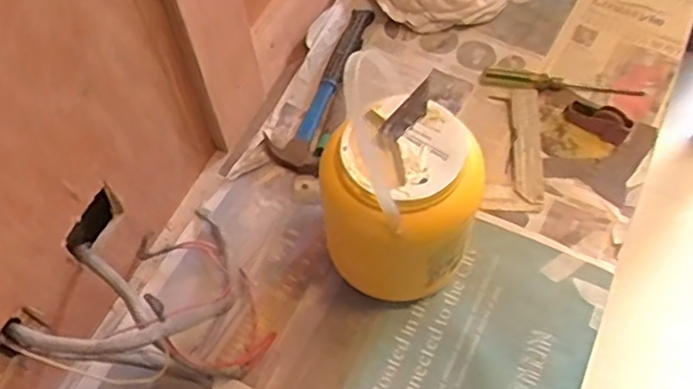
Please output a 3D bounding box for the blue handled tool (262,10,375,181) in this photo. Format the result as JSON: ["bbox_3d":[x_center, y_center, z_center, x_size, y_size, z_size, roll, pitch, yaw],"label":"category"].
[{"bbox_3d":[-0.027,-0.146,0.928,0.084,0.047,0.264,22,77,16],"label":"blue handled tool"}]

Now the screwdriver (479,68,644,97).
[{"bbox_3d":[0.274,-0.140,0.882,0.198,0.018,0.030,7,60,8],"label":"screwdriver"}]

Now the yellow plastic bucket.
[{"bbox_3d":[0.055,-0.007,0.669,0.143,0.286,0.142,-2,59,3],"label":"yellow plastic bucket"}]

